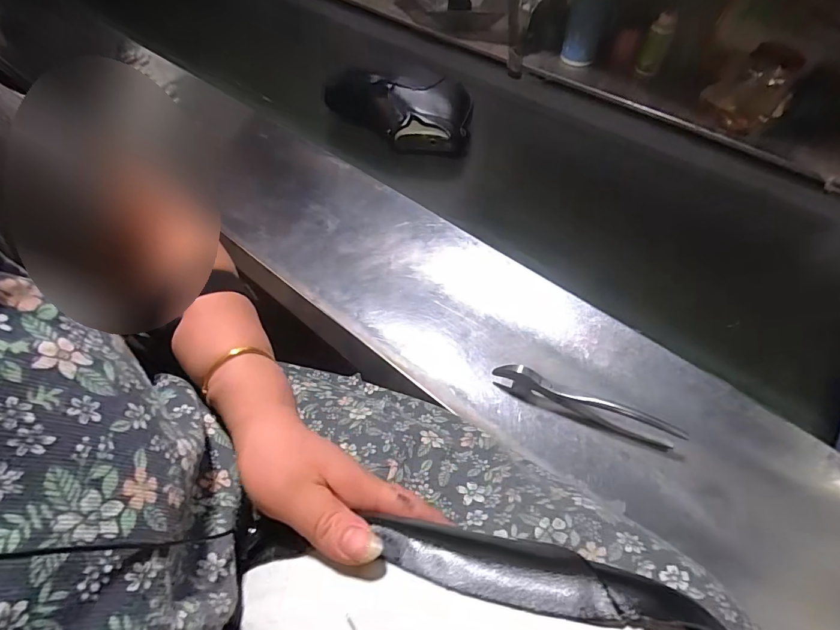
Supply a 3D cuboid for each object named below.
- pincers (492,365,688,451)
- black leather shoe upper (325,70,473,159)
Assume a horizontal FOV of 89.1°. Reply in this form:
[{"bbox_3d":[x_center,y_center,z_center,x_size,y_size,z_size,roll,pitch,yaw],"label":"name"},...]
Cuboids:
[{"bbox_3d":[0.176,0.098,0.459,0.194,0.047,0.021,18,60,13],"label":"pincers"},{"bbox_3d":[-0.046,-0.384,0.785,0.293,0.086,0.127,14,59,11],"label":"black leather shoe upper"}]

